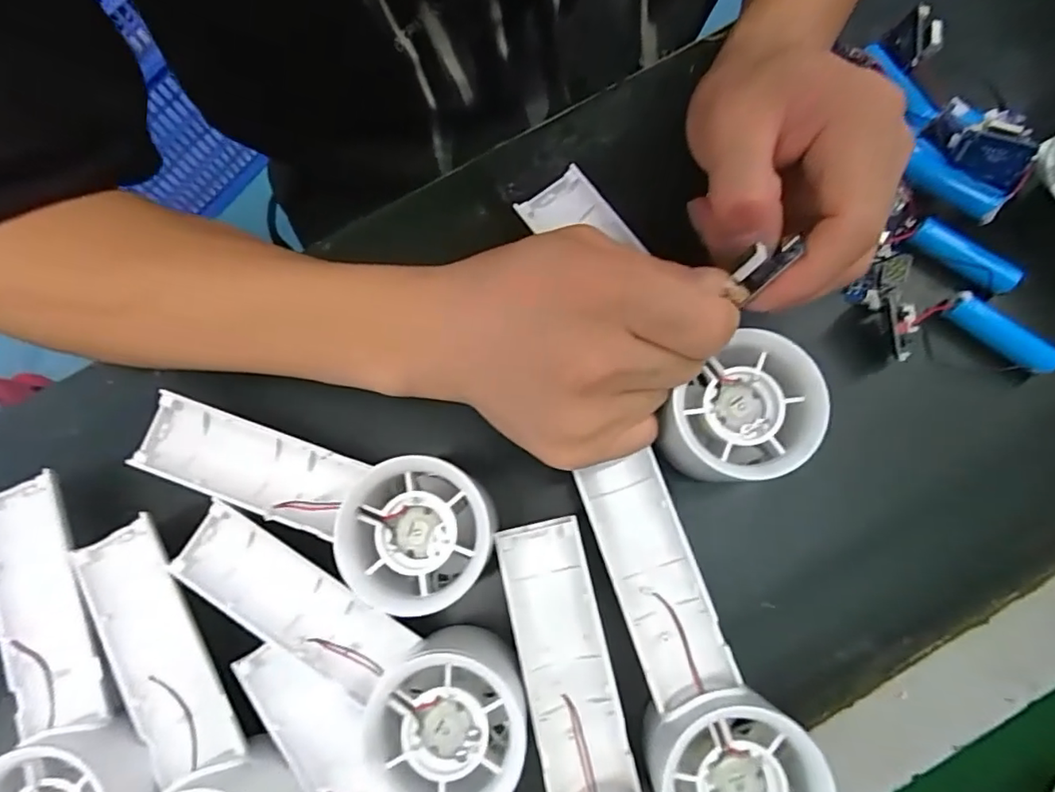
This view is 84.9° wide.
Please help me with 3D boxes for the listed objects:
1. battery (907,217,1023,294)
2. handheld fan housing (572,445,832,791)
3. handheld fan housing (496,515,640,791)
[{"bbox_3d":[0.203,-0.066,0.267,0.014,0.018,0.048,-33,57,-5],"label":"battery"},{"bbox_3d":[0.058,0.095,0.215,0.053,0.032,0.147,-18,79,-2],"label":"handheld fan housing"},{"bbox_3d":[0.024,0.126,0.213,0.052,0.036,0.155,-7,79,0],"label":"handheld fan housing"}]

